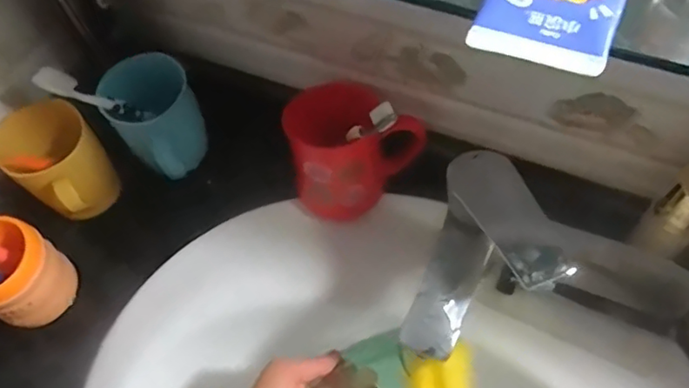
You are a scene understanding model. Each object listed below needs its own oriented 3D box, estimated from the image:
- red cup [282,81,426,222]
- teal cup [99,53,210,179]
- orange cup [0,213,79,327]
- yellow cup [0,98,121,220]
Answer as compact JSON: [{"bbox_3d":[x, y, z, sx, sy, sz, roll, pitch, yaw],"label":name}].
[{"bbox_3d":[0.007,-0.045,0.543,0.122,0.088,0.094,-26,63,-10],"label":"red cup"},{"bbox_3d":[-0.181,-0.070,0.577,0.081,0.098,0.094,-36,65,-15],"label":"teal cup"},{"bbox_3d":[-0.304,0.080,0.524,0.074,0.083,0.104,35,69,21],"label":"orange cup"},{"bbox_3d":[-0.268,-0.022,0.567,0.081,0.088,0.114,-37,65,-15],"label":"yellow cup"}]

